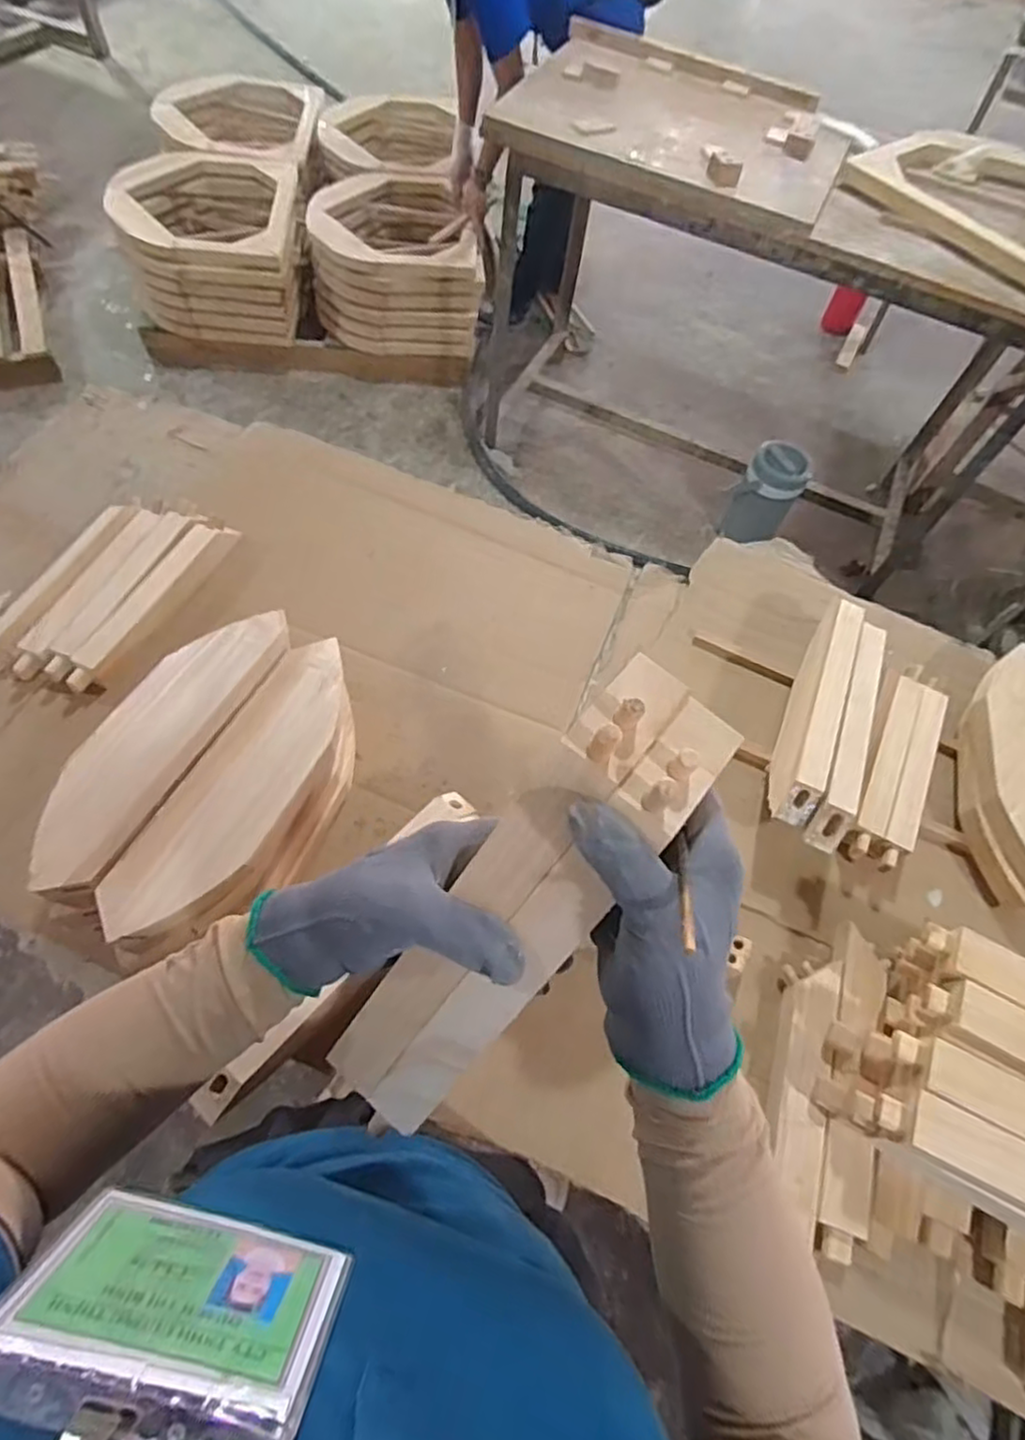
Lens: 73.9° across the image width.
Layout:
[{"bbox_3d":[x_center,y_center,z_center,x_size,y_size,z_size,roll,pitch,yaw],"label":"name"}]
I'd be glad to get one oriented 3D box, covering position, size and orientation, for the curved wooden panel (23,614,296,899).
[{"bbox_3d":[-0.341,0.010,0.649,0.107,0.017,0.308,25,62,7],"label":"curved wooden panel"}]

